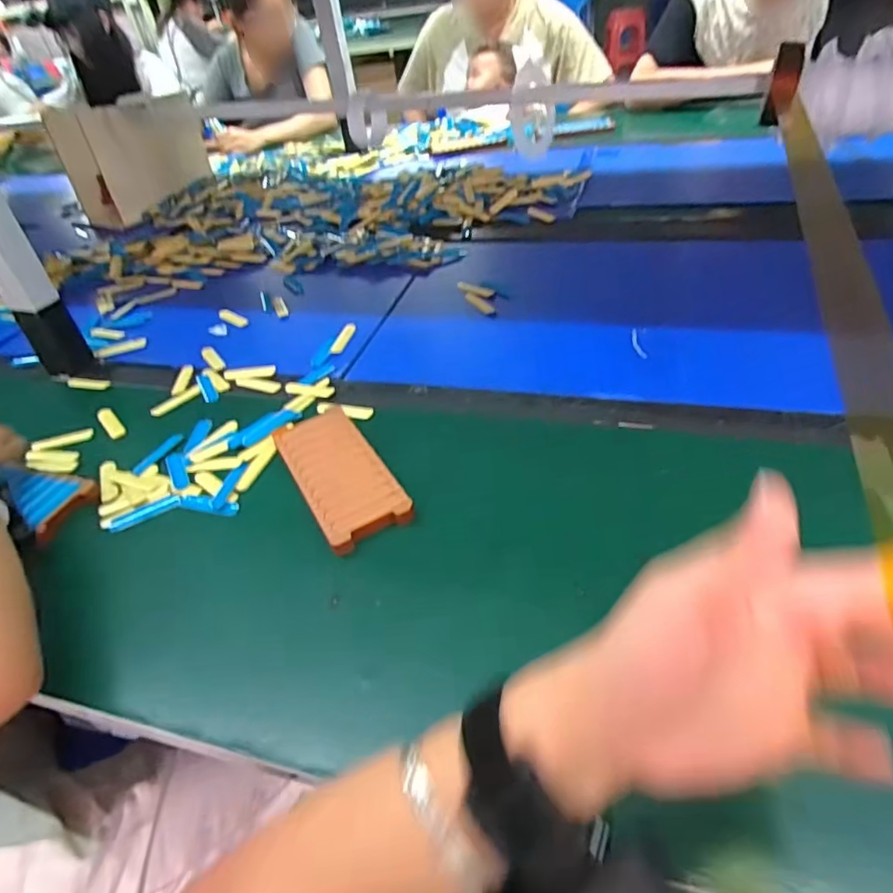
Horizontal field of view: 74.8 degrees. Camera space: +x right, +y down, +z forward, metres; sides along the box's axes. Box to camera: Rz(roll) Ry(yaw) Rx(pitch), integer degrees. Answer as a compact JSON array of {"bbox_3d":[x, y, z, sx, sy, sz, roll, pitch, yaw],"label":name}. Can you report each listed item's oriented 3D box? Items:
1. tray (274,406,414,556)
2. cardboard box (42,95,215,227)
[{"bbox_3d":[-0.100,0.022,0.531,0.073,0.011,0.175,-25,44,-19],"label":"tray"},{"bbox_3d":[-0.631,-0.604,1.204,0.156,0.181,0.261,17,47,25],"label":"cardboard box"}]

